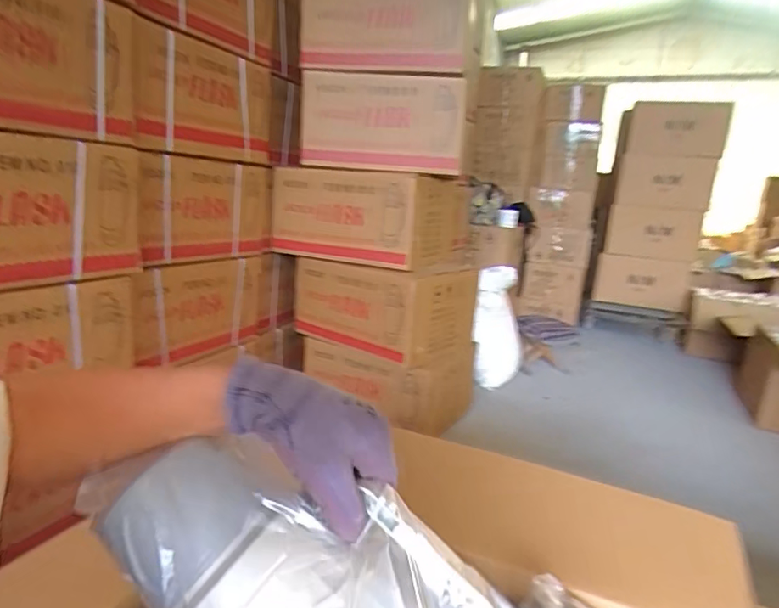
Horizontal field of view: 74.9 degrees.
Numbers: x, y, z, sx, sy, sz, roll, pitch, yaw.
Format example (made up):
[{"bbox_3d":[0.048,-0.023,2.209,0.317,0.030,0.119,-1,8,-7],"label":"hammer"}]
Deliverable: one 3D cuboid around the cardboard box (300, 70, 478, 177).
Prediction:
[{"bbox_3d":[0.005,-0.488,1.391,0.447,0.240,0.256,6,14,8],"label":"cardboard box"}]

